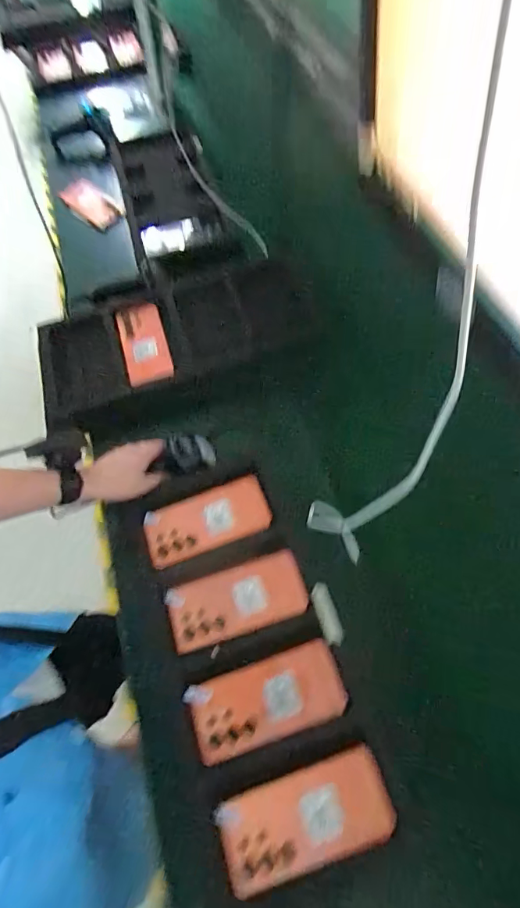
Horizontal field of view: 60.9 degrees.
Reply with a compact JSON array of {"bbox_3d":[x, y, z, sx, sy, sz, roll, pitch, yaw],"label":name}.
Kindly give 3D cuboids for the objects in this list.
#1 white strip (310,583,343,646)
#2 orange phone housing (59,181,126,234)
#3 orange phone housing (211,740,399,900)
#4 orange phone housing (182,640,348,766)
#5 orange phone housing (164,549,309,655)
[{"bbox_3d":[0.083,0.199,0.550,0.024,0.016,0.072,-17,63,-5],"label":"white strip"},{"bbox_3d":[-0.393,-0.581,1.035,0.177,0.016,0.076,40,102,14],"label":"orange phone housing"},{"bbox_3d":[0.050,0.385,0.469,0.181,0.020,0.085,-16,63,-8],"label":"orange phone housing"},{"bbox_3d":[0.008,0.288,0.519,0.179,0.016,0.082,-18,63,-5],"label":"orange phone housing"},{"bbox_3d":[-0.031,0.186,0.567,0.174,0.017,0.083,-18,63,-6],"label":"orange phone housing"}]

